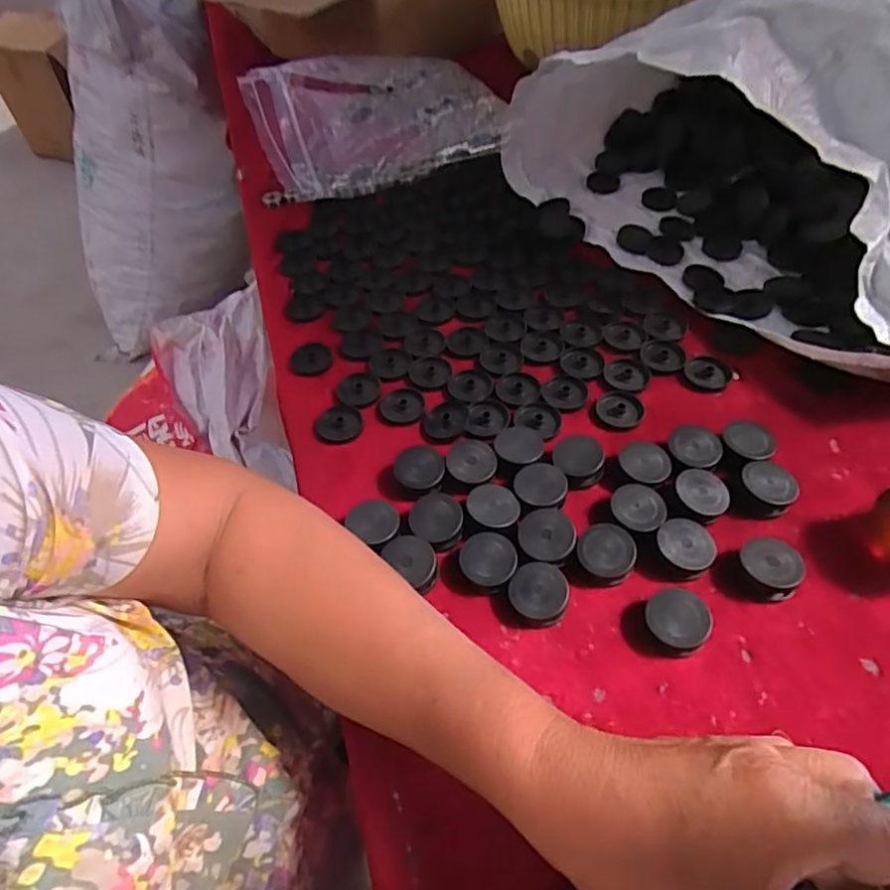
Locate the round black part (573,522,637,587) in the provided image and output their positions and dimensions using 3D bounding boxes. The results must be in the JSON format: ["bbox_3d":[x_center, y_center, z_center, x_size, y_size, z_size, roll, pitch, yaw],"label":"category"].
[{"bbox_3d":[0.094,0.064,0.352,0.032,0.017,0.030,-2,53,3],"label":"round black part"}]

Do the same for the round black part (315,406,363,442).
[{"bbox_3d":[-0.078,-0.016,0.439,0.033,0.004,0.031,-2,53,3],"label":"round black part"}]

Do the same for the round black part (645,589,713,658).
[{"bbox_3d":[0.125,0.095,0.325,0.032,0.020,0.029,26,59,22],"label":"round black part"}]

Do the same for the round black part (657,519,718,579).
[{"bbox_3d":[0.140,0.060,0.350,0.032,0.018,0.030,-2,53,3],"label":"round black part"}]

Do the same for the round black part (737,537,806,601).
[{"bbox_3d":[0.183,0.070,0.340,0.032,0.019,0.028,26,59,22],"label":"round black part"}]

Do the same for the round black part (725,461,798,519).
[{"bbox_3d":[0.197,0.028,0.371,0.036,0.019,0.030,4,54,8],"label":"round black part"}]

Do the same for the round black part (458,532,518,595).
[{"bbox_3d":[0.026,0.070,0.354,0.032,0.016,0.032,-2,53,3],"label":"round black part"}]

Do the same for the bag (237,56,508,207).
[{"bbox_3d":[-0.082,-0.378,0.671,0.267,0.079,0.219,-15,53,-6],"label":"bag"}]

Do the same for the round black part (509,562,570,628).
[{"bbox_3d":[0.054,0.085,0.341,0.032,0.015,0.032,-2,53,3],"label":"round black part"}]

